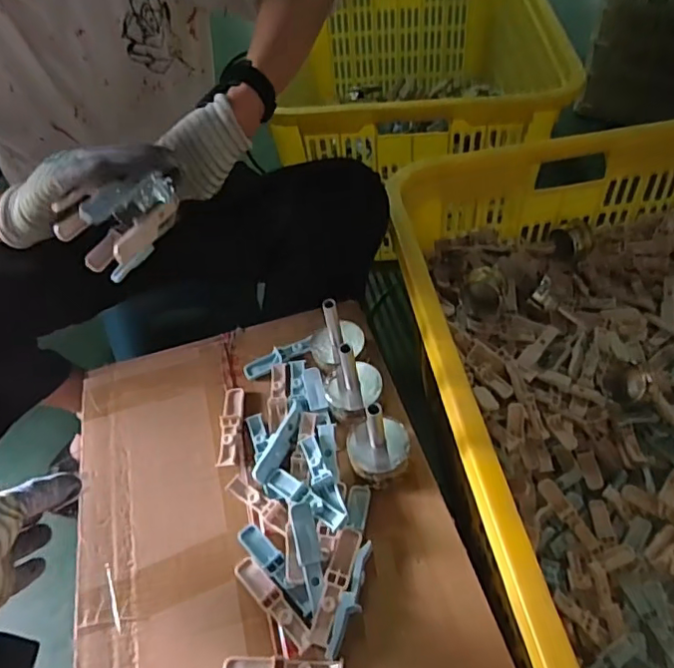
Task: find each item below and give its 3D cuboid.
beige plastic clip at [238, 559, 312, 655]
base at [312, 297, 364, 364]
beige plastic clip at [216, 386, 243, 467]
[{"bbox_3d":[-0.057,0.239,0.500,0.020,0.017,0.099,-39,57,-24],"label":"beige plastic clip"},{"bbox_3d":[-0.001,-0.009,0.615,0.059,0.071,0.049,-12,50,-3],"label":"base"},{"bbox_3d":[-0.116,0.102,0.619,0.024,0.014,0.094,-6,50,1],"label":"beige plastic clip"}]

